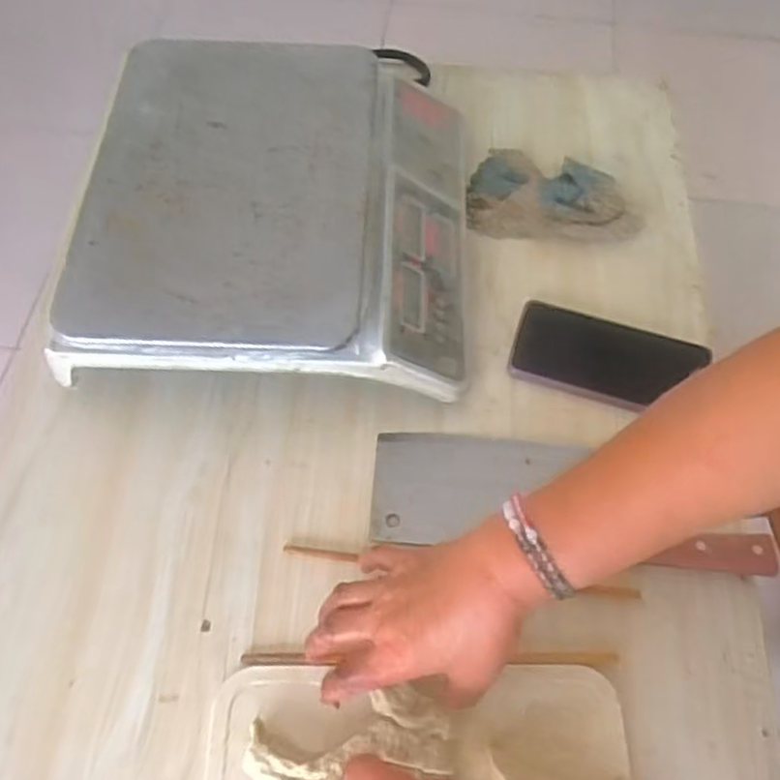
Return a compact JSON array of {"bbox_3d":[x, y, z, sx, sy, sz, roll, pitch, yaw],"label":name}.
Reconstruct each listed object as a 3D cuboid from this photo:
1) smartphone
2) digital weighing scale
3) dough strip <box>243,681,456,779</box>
[{"bbox_3d":[0.184,-0.028,0.622,0.156,0.014,0.081,16,64,8],"label":"smartphone"},{"bbox_3d":[-0.090,-0.158,0.636,0.303,0.104,0.335,1,62,0],"label":"digital weighing scale"},{"bbox_3d":[-0.026,0.227,0.468,0.129,0.011,0.051,-13,64,-2],"label":"dough strip"}]

